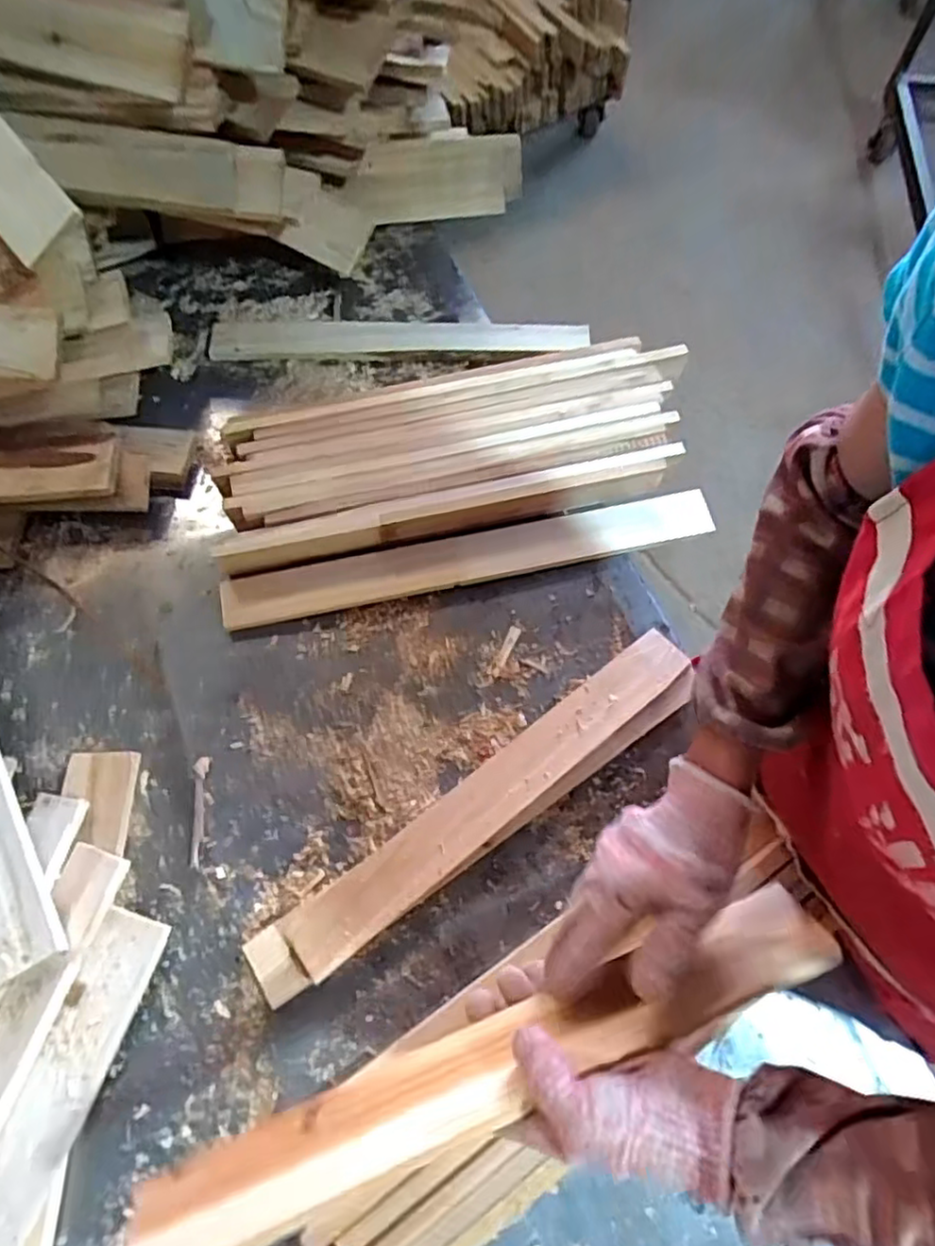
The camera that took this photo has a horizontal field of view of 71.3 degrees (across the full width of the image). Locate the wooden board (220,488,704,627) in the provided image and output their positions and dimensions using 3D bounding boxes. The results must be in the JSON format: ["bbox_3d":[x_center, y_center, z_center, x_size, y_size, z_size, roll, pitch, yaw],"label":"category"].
[{"bbox_3d":[0.003,-0.076,0.728,0.541,0.025,0.060,-11,67,-4],"label":"wooden board"}]

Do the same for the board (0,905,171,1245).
[{"bbox_3d":[-0.356,0.448,0.500,0.055,0.012,0.425,19,67,1],"label":"board"}]

